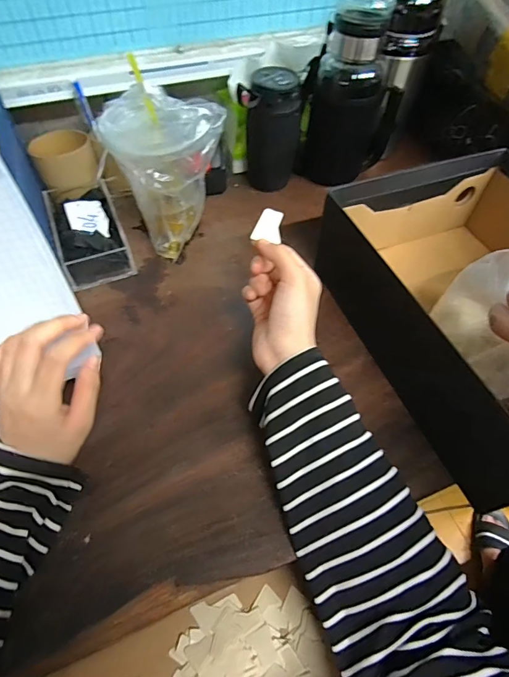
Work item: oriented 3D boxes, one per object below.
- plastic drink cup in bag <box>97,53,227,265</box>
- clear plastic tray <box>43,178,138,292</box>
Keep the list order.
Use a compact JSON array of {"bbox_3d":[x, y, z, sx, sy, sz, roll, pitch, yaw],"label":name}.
[{"bbox_3d":[-0.111,-0.197,0.479,0.129,0.165,0.097,34,61,20],"label":"plastic drink cup in bag"},{"bbox_3d":[-0.213,-0.140,0.512,0.077,0.051,0.149,-19,58,-14],"label":"clear plastic tray"}]

